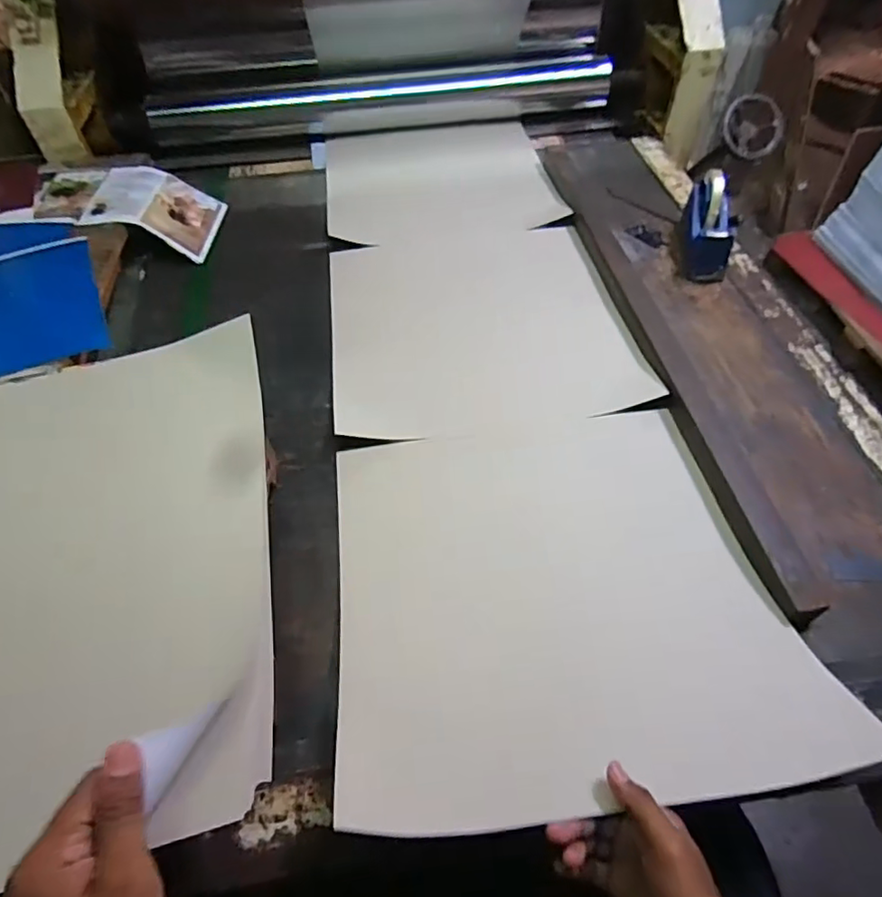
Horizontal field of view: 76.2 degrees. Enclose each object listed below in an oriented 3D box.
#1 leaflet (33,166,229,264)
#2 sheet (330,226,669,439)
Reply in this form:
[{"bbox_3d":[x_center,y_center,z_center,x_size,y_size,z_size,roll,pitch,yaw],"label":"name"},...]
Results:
[{"bbox_3d":[-0.574,-0.427,1.022,0.308,0.081,0.191,-1,53,2],"label":"leaflet"},{"bbox_3d":[0.053,-0.177,0.873,0.436,0.061,0.518,-8,53,-3],"label":"sheet"}]

